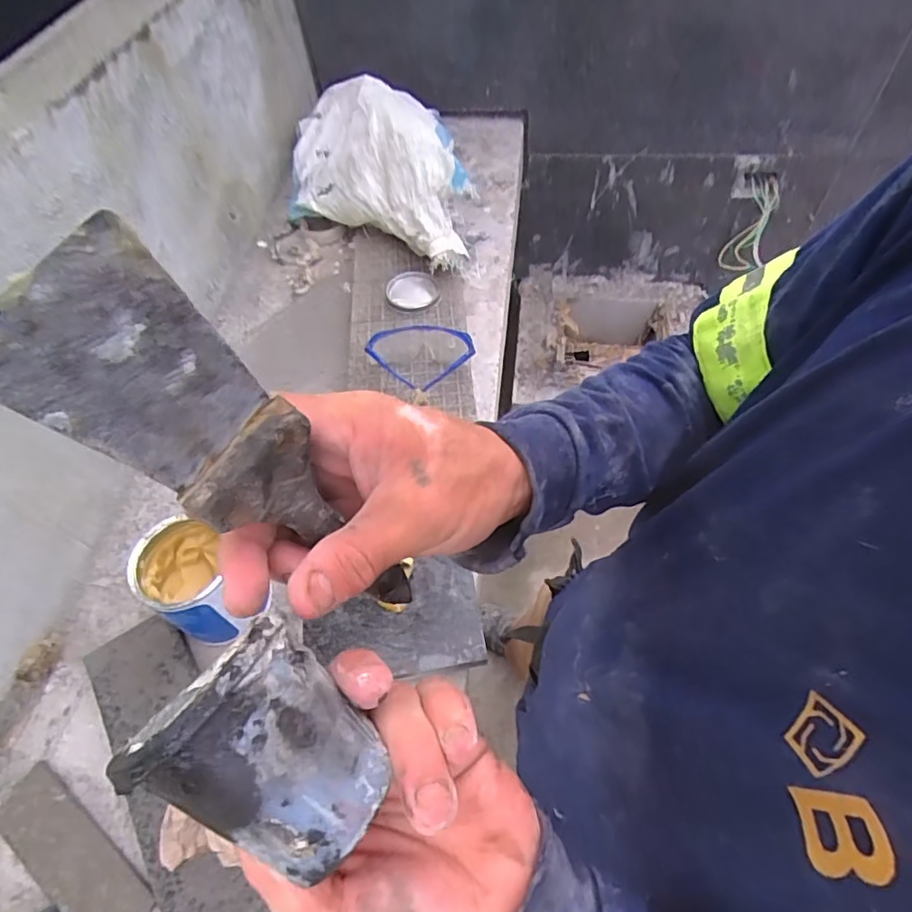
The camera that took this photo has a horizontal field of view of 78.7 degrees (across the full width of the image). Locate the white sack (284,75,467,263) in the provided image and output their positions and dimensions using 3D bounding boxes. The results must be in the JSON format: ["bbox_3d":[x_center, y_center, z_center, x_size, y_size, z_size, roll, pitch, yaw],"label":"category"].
[{"bbox_3d":[-0.149,-0.511,0.977,0.314,0.148,0.446,-5,55,-1],"label":"white sack"}]

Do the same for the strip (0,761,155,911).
[{"bbox_3d":[-0.347,0.362,0.500,0.183,0.010,0.056,29,61,21],"label":"strip"}]

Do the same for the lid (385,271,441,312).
[{"bbox_3d":[-0.070,-0.263,0.893,0.082,0.014,0.084,2,62,-3],"label":"lid"}]

